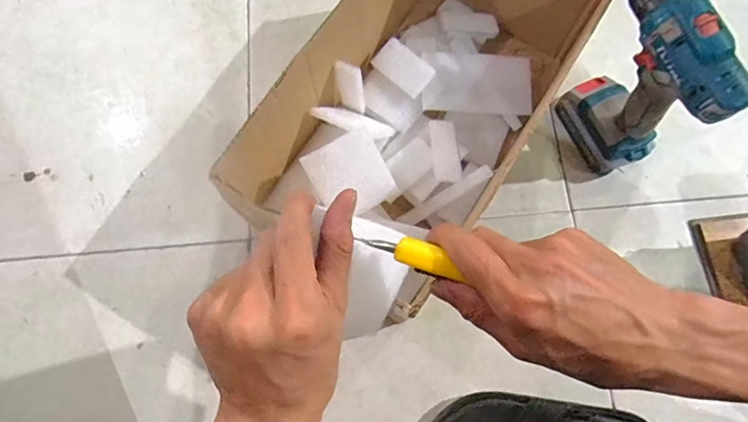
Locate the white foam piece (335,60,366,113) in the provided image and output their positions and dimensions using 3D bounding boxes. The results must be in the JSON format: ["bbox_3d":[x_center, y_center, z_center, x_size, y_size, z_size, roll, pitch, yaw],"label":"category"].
[{"bbox_3d":[-0.027,-0.144,0.560,0.031,0.072,0.008,9,53,13],"label":"white foam piece"}]

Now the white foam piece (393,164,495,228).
[{"bbox_3d":[0.086,-0.016,0.571,0.124,0.006,0.017,-32,76,15],"label":"white foam piece"}]

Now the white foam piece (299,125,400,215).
[{"bbox_3d":[-0.025,-0.038,0.516,0.079,0.009,0.084,-30,105,-6],"label":"white foam piece"}]

